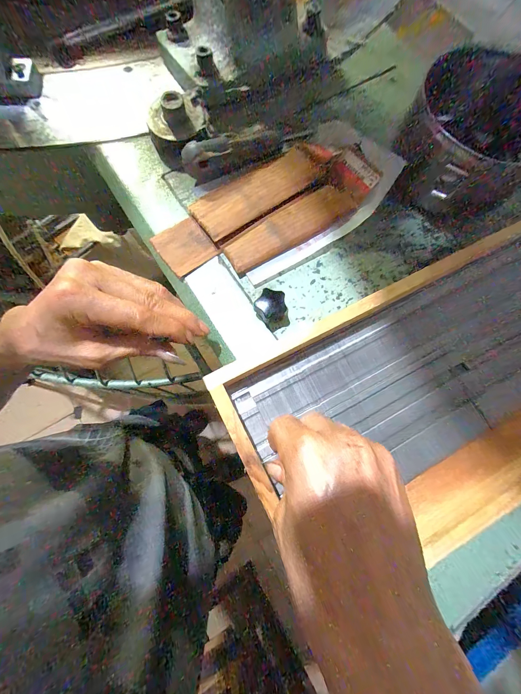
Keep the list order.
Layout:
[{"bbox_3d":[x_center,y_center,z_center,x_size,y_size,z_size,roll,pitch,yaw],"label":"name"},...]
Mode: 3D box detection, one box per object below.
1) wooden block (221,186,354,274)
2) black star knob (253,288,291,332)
[{"bbox_3d":[0.027,-0.123,0.285,0.136,0.012,0.044,-31,78,-9],"label":"wooden block"},{"bbox_3d":[0.013,-0.034,0.259,0.033,0.025,0.026,42,78,9],"label":"black star knob"}]

